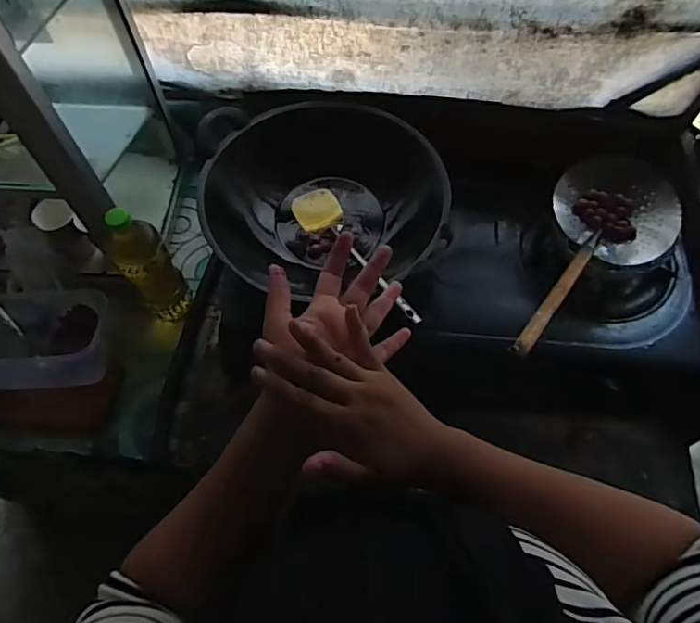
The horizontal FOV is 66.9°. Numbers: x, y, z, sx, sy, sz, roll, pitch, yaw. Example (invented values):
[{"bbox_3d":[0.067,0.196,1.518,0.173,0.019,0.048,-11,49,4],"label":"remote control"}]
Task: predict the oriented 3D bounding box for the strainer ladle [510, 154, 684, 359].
[{"bbox_3d":[0.304,-0.072,0.700,0.167,0.056,0.399,37,56,18],"label":"strainer ladle"}]

